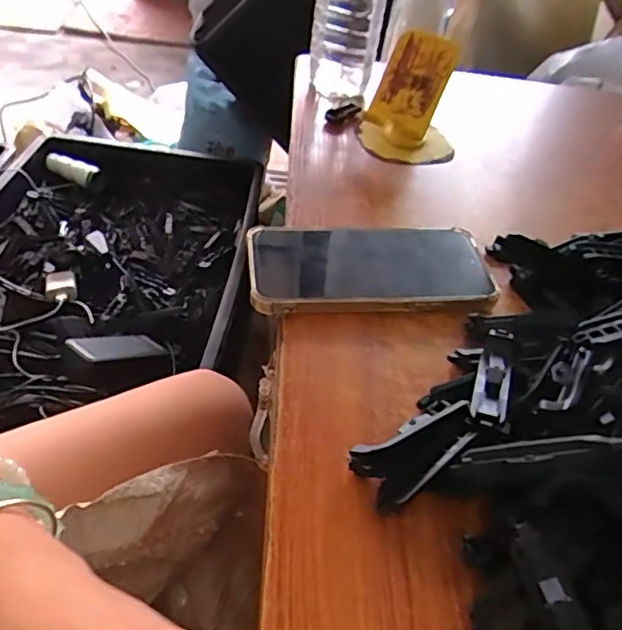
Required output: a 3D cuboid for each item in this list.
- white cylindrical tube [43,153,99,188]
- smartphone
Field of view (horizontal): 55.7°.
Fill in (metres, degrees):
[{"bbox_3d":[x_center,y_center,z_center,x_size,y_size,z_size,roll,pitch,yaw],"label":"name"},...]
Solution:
[{"bbox_3d":[-0.429,-0.259,1.050,0.115,0.034,0.034,27,46,20],"label":"white cylindrical tube"},{"bbox_3d":[0.041,-0.035,0.410,0.167,0.011,0.082,0,48,-7],"label":"smartphone"}]

